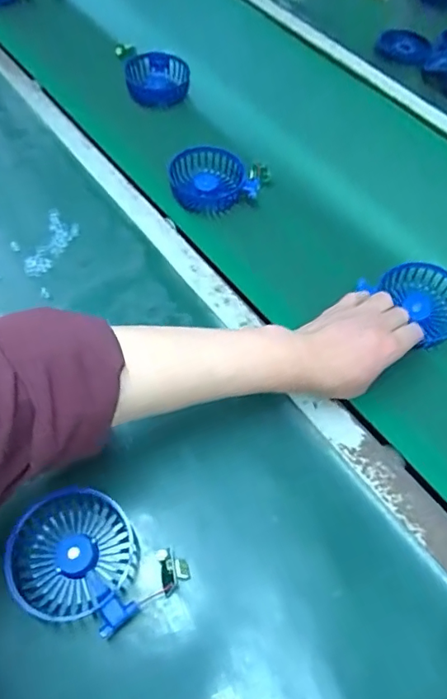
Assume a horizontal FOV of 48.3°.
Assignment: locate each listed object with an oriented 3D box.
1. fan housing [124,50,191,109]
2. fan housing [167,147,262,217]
[{"bbox_3d":[-0.093,-0.374,0.696,0.084,0.038,0.075,5,58,-1],"label":"fan housing"},{"bbox_3d":[-0.014,-0.204,0.598,0.098,0.030,0.081,-9,60,-10],"label":"fan housing"}]

